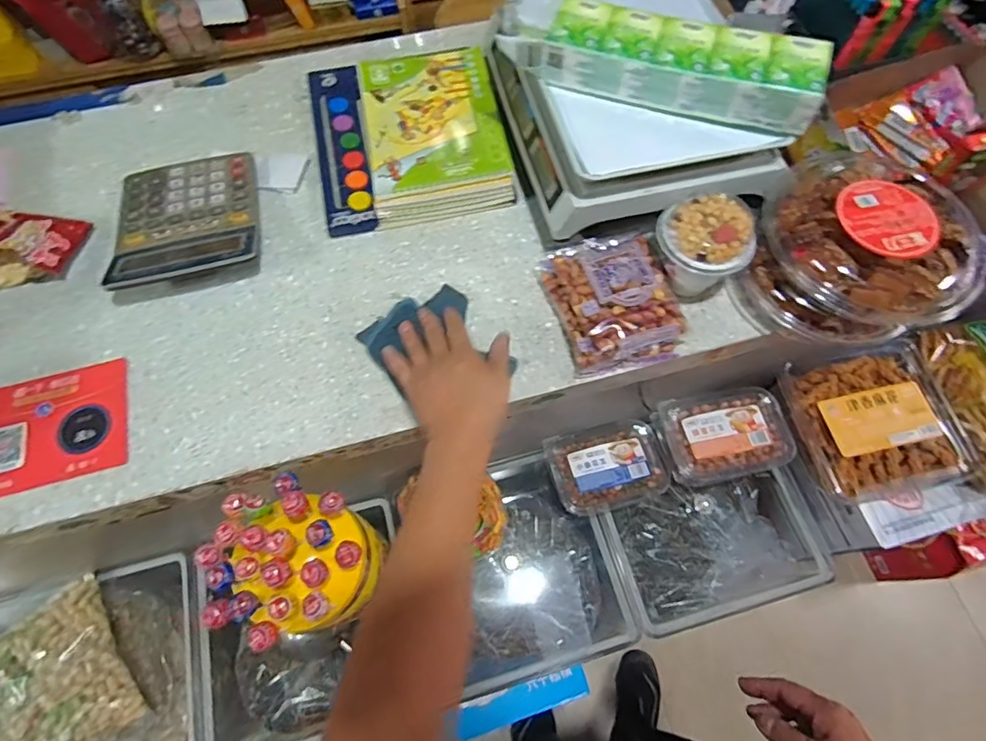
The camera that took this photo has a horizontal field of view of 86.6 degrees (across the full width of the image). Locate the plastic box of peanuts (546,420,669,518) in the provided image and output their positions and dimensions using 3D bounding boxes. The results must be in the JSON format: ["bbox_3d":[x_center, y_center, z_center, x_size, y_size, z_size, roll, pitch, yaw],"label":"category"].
[{"bbox_3d":[0.166,0.145,0.778,0.166,0.065,0.116,-13,67,-6],"label":"plastic box of peanuts"}]

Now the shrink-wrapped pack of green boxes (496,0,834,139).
[{"bbox_3d":[0.165,-0.314,0.526,0.307,0.053,0.077,17,67,7],"label":"shrink-wrapped pack of green boxes"}]

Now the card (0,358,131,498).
[{"bbox_3d":[-0.447,0.058,0.524,0.159,0.008,0.121,-16,67,-7],"label":"card"}]

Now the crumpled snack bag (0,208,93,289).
[{"bbox_3d":[-0.552,-0.142,0.587,0.145,0.059,0.106,6,66,2],"label":"crumpled snack bag"}]

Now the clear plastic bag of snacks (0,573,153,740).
[{"bbox_3d":[-0.601,0.409,0.673,0.227,0.062,0.208,-28,69,-12],"label":"clear plastic bag of snacks"}]

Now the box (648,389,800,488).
[{"bbox_3d":[0.326,0.091,0.747,0.170,0.055,0.124,-12,67,-5],"label":"box"}]

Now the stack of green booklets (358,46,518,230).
[{"bbox_3d":[-0.077,-0.305,0.660,0.167,0.040,0.250,-11,67,-5],"label":"stack of green booklets"}]

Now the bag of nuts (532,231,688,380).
[{"bbox_3d":[0.125,-0.076,0.558,0.115,0.050,0.147,-17,67,-7],"label":"bag of nuts"}]

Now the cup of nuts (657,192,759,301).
[{"bbox_3d":[0.217,-0.123,0.560,0.088,0.101,0.082,41,72,16],"label":"cup of nuts"}]

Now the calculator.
[{"bbox_3d":[-0.355,-0.177,0.606,0.154,0.046,0.190,-15,67,-7],"label":"calculator"}]

